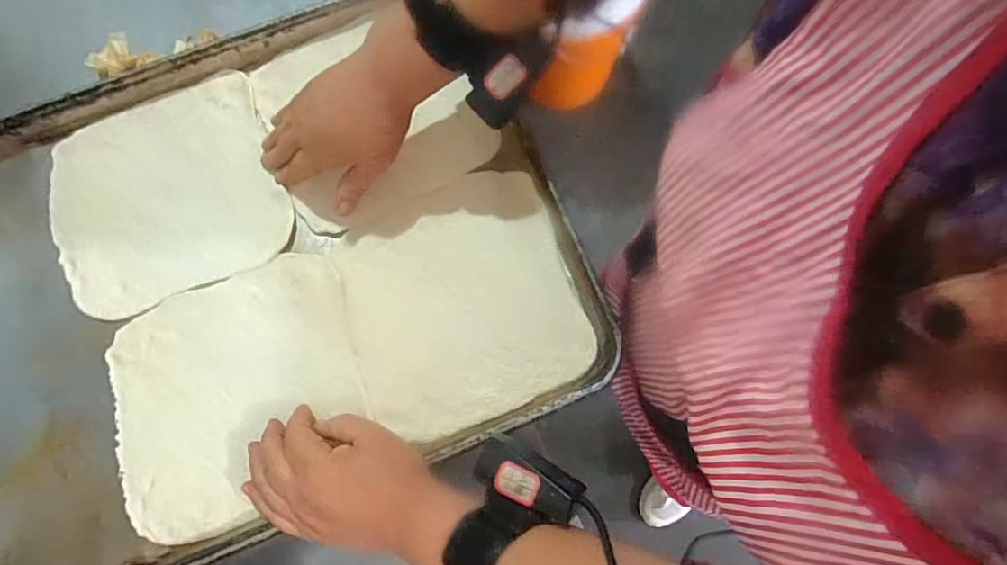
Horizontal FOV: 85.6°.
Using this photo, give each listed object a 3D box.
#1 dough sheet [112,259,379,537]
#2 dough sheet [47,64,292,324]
[{"bbox_3d":[-0.211,0.088,0.435,0.190,0.012,0.185,-18,78,-3],"label":"dough sheet"},{"bbox_3d":[-0.292,-0.077,0.473,0.188,0.007,0.180,-23,79,-4],"label":"dough sheet"}]

